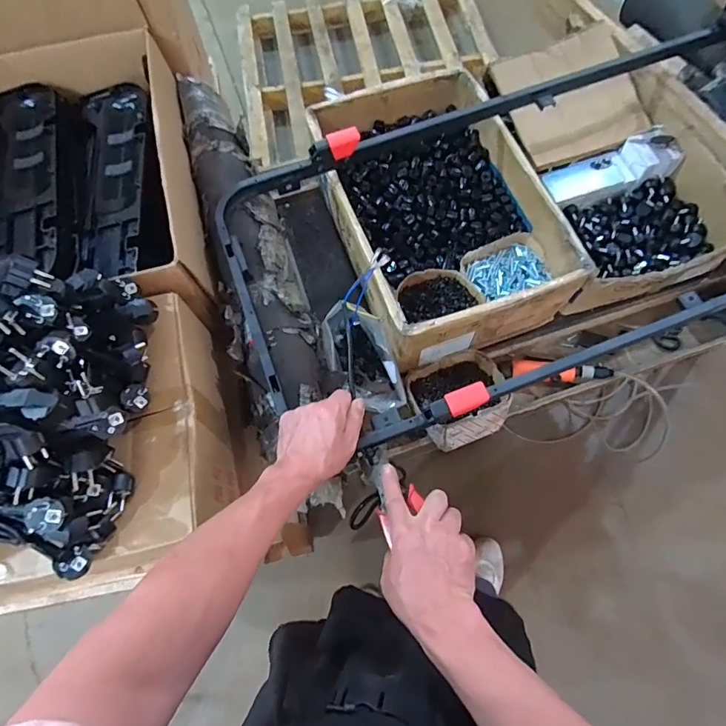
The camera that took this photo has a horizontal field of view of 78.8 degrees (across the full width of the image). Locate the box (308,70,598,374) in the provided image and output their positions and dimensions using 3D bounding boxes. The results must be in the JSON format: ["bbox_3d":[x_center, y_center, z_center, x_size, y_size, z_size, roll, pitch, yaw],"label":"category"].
[{"bbox_3d":[0.128,-0.299,0.856,0.371,0.142,0.545,-19,70,-5],"label":"box"}]

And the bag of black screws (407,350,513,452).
[{"bbox_3d":[0.175,0.056,0.788,0.166,0.061,0.156,-22,70,-6],"label":"bag of black screws"}]

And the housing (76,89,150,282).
[{"bbox_3d":[-0.442,-0.331,0.790,0.131,0.058,0.427,-10,69,-1],"label":"housing"}]

